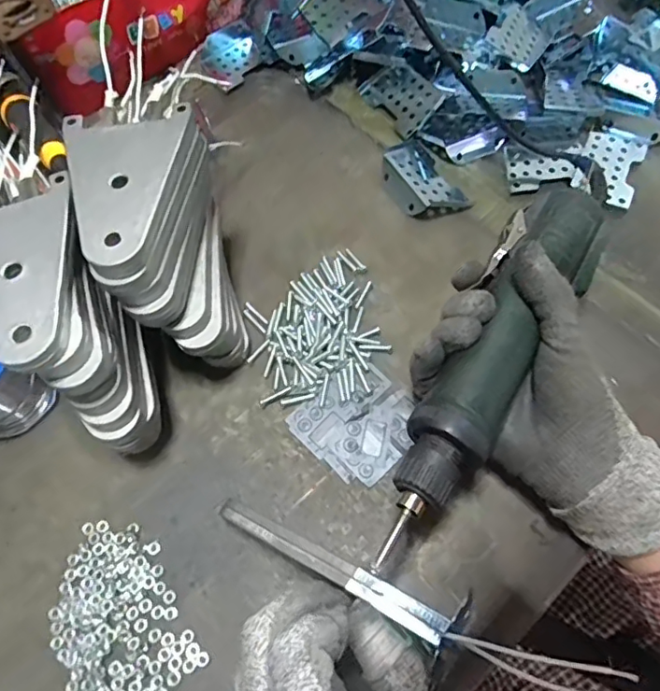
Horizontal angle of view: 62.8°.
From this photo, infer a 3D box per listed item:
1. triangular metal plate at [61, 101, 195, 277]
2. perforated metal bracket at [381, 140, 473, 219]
[{"bbox_3d":[-0.103,-0.080,0.274,0.065,0.009,0.101,-7,64,0],"label":"triangular metal plate"},{"bbox_3d":[0.069,-0.129,0.416,0.046,0.014,0.072,-27,67,-10],"label":"perforated metal bracket"}]

